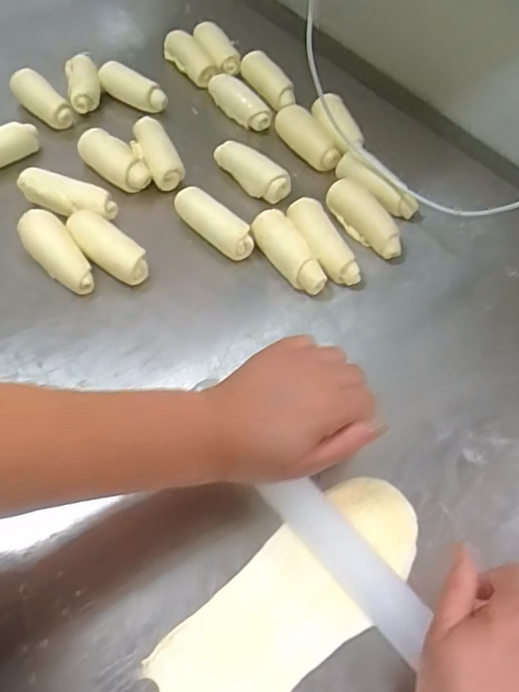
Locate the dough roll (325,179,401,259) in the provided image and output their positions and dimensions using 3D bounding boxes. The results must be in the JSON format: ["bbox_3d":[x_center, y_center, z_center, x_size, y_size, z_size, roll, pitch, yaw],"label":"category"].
[{"bbox_3d":[0.103,-0.127,0.544,0.032,0.033,0.098,-25,60,-19],"label":"dough roll"}]

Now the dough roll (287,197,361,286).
[{"bbox_3d":[0.058,-0.098,0.524,0.037,0.029,0.102,-18,58,-15],"label":"dough roll"}]

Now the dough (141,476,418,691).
[{"bbox_3d":[0.026,0.160,0.347,0.195,0.010,0.074,-36,65,-25],"label":"dough"}]

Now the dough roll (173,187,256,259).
[{"bbox_3d":[-0.048,-0.120,0.525,0.096,0.037,0.029,38,61,21],"label":"dough roll"}]

